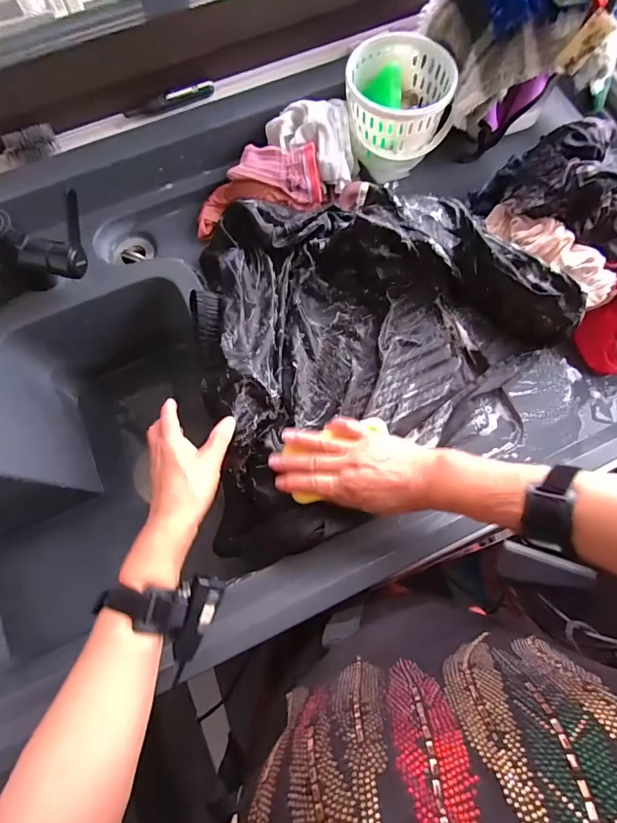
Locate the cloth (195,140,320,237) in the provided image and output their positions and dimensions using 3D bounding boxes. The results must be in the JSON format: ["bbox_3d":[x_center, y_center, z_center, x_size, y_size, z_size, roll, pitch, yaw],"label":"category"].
[{"bbox_3d":[-0.071,-0.304,0.559,0.175,0.054,0.084,-13,75,12],"label":"cloth"}]

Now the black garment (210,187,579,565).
[{"bbox_3d":[0.084,-0.078,0.481,0.412,0.083,0.425,-6,75,-2],"label":"black garment"}]

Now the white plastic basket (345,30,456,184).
[{"bbox_3d":[0.119,-0.410,0.551,0.134,0.092,0.139,4,75,1],"label":"white plastic basket"}]

